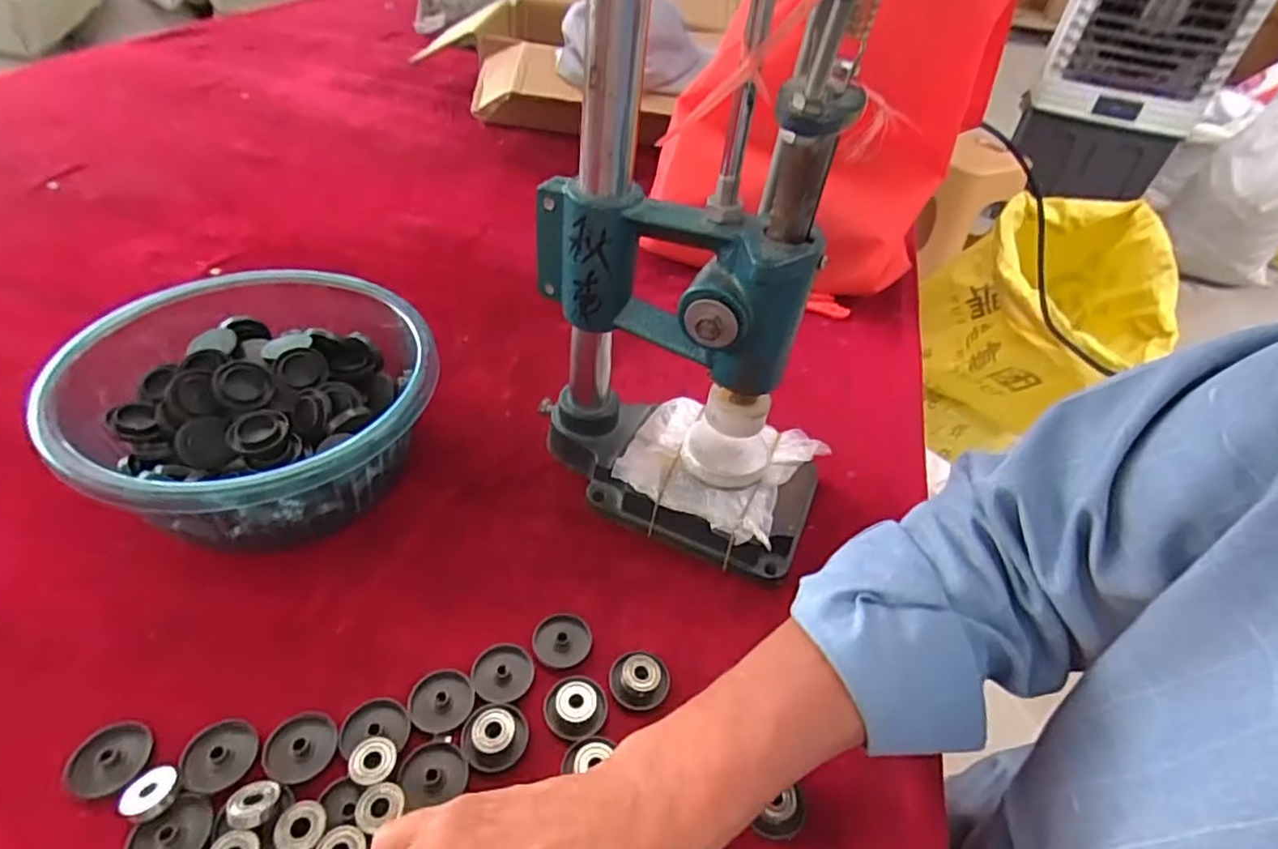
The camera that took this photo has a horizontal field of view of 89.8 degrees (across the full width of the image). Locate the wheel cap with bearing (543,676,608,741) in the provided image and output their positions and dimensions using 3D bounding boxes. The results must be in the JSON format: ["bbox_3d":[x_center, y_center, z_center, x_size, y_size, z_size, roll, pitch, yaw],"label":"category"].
[{"bbox_3d":[-0.034,0.151,0.344,0.033,0.009,0.035,4,43,-4],"label":"wheel cap with bearing"}]

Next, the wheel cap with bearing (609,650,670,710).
[{"bbox_3d":[0.001,0.142,0.360,0.033,0.007,0.034,4,43,-4],"label":"wheel cap with bearing"}]

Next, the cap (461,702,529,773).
[{"bbox_3d":[-0.074,0.159,0.330,0.033,0.007,0.033,4,43,-4],"label":"cap"}]

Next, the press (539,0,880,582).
[{"bbox_3d":[0.039,-0.096,0.357,0.201,0.365,0.119,21,44,14],"label":"press"}]

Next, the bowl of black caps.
[{"bbox_3d":[-0.240,-0.006,0.423,0.198,0.090,0.201,4,43,-4],"label":"bowl of black caps"}]

